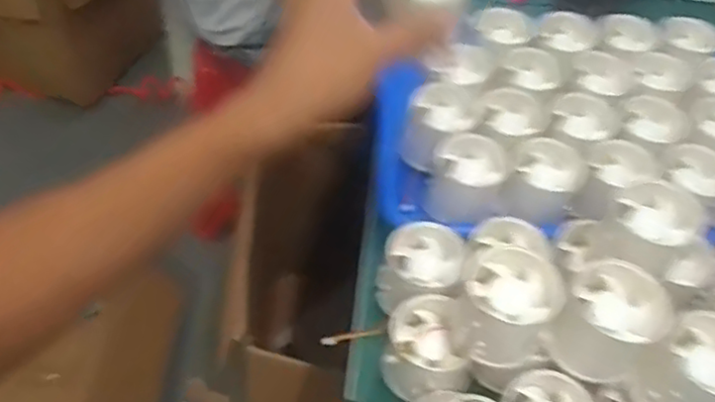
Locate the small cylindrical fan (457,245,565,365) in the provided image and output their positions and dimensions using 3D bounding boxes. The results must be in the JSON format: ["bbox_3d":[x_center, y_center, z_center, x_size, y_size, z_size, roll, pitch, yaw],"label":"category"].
[{"bbox_3d":[0.086,0.067,0.397,0.053,0.060,0.057,2,54,-3],"label":"small cylindrical fan"}]

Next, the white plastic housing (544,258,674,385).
[{"bbox_3d":[0.144,0.074,0.393,0.053,0.065,0.051,2,54,-3],"label":"white plastic housing"}]

